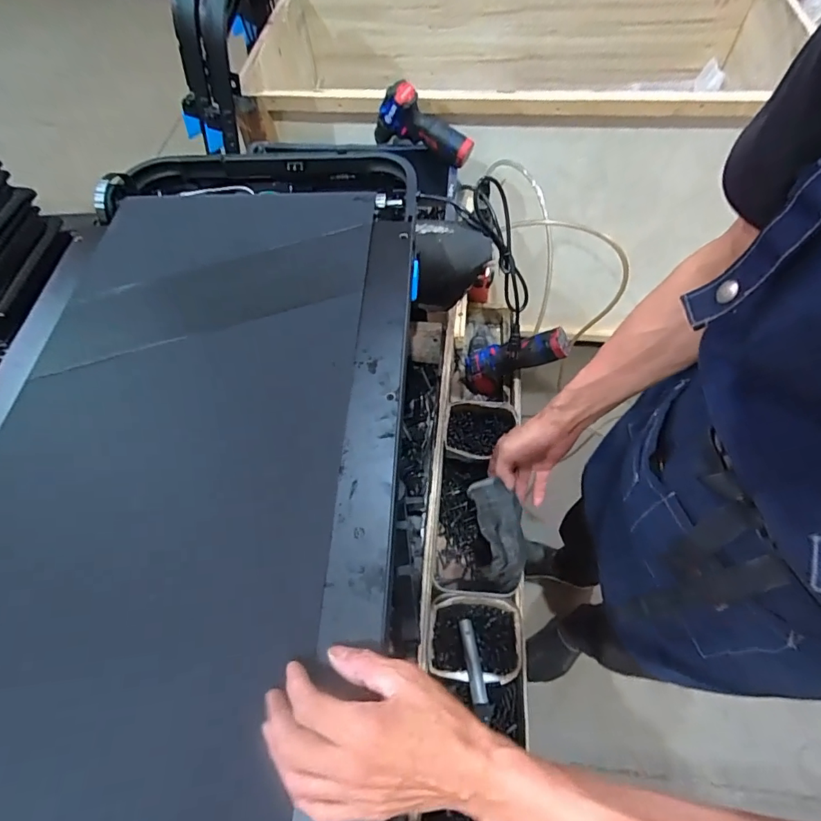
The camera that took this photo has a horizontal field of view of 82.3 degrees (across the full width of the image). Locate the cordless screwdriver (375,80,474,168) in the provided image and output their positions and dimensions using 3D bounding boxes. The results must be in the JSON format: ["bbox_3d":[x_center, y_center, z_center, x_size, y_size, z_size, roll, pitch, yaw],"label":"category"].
[{"bbox_3d":[0.032,-0.592,0.999,0.206,0.132,0.077,26,63,-6],"label":"cordless screwdriver"}]

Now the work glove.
[{"bbox_3d":[0.126,0.166,0.624,0.059,0.060,0.157,-18,96,-7],"label":"work glove"}]

